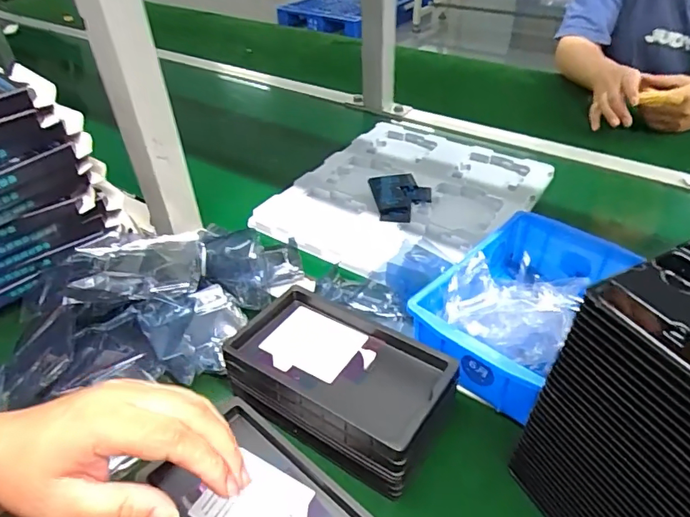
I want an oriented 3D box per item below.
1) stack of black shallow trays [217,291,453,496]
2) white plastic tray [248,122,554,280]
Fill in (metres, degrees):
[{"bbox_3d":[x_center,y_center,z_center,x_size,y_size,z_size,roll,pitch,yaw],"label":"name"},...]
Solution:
[{"bbox_3d":[-0.008,0.094,0.383,0.163,0.061,0.106,24,46,27],"label":"stack of black shallow trays"},{"bbox_3d":[0.081,-0.089,0.635,0.266,0.017,0.323,25,46,28],"label":"white plastic tray"}]

